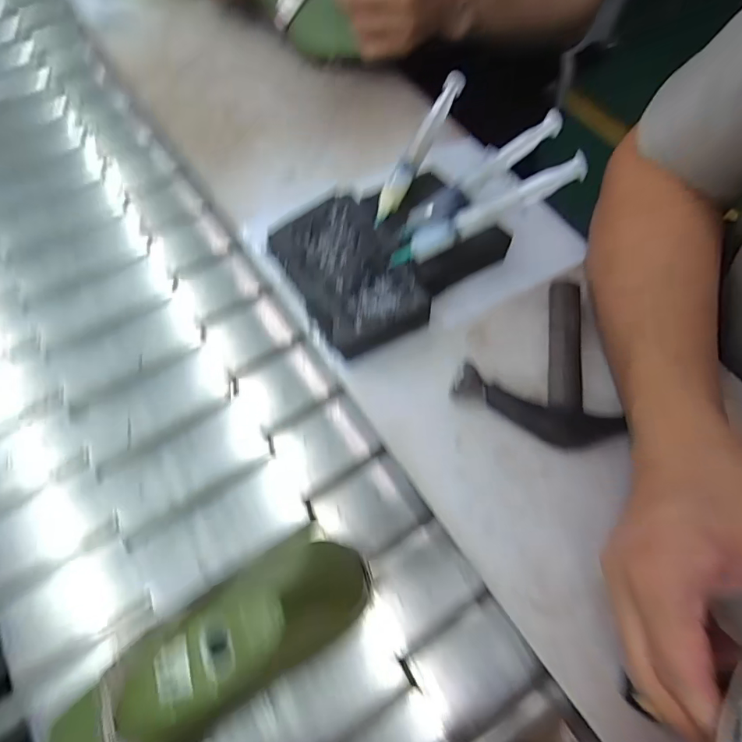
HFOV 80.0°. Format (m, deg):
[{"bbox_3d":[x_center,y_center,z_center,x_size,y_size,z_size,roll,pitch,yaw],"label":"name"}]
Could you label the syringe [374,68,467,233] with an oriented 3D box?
[{"bbox_3d":[0.039,-0.182,0.356,0.016,0.020,0.146,26,75,7],"label":"syringe"}]

